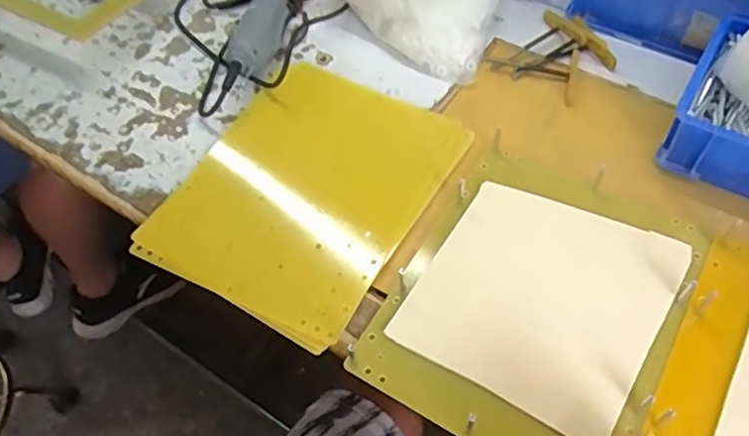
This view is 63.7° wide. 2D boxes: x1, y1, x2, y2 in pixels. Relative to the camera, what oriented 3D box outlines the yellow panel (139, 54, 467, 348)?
[{"bbox_3d":[-0.058,-0.030,0.526,0.198,0.011,0.246,24,62,19],"label":"yellow panel"}]

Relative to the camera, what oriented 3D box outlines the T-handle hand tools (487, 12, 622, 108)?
[{"bbox_3d":[0.179,-0.161,0.591,0.092,0.020,0.092,-37,62,-18],"label":"T-handle hand tools"}]

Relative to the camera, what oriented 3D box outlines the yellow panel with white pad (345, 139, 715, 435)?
[{"bbox_3d":[0.123,0.058,0.457,0.190,0.007,0.242,26,63,20],"label":"yellow panel with white pad"}]

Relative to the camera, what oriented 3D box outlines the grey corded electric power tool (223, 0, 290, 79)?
[{"bbox_3d":[-0.112,-0.209,0.628,0.041,0.043,0.178,5,58,8],"label":"grey corded electric power tool"}]

